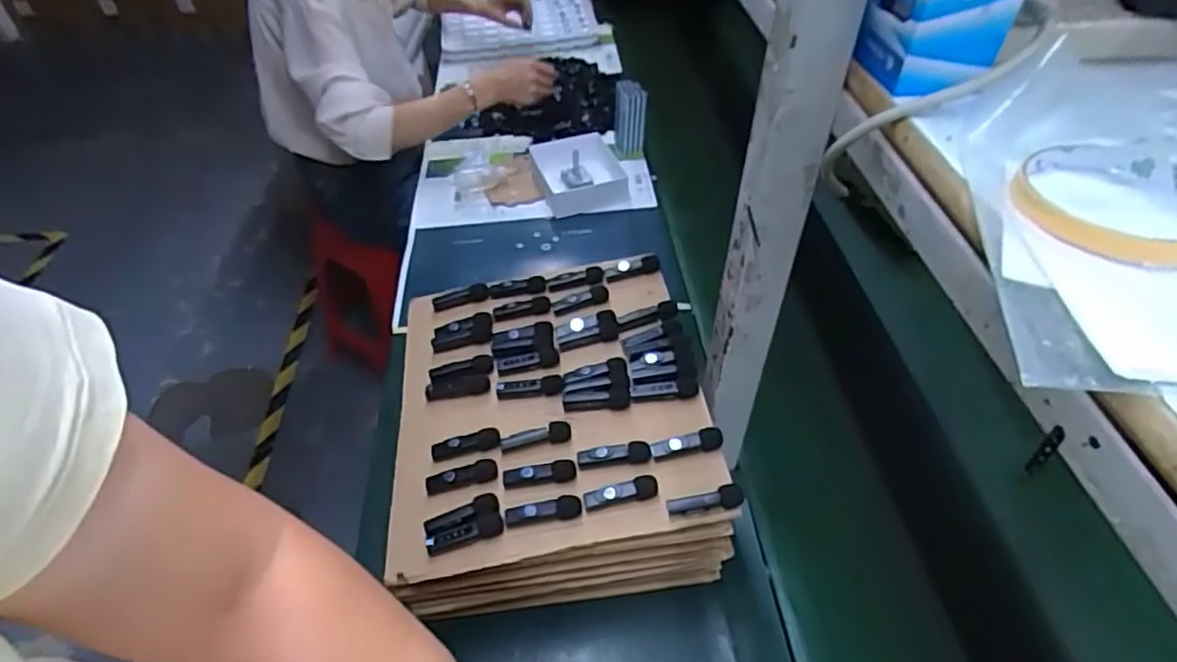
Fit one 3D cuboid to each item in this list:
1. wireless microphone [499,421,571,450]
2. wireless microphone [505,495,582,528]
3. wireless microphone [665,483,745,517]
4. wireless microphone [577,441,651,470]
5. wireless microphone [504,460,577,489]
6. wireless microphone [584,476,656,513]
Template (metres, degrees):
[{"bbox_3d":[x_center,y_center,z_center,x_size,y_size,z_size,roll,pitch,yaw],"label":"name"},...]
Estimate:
[{"bbox_3d":[-0.049,0.099,0.616,0.066,0.012,0.019,-7,46,-8],"label":"wireless microphone"},{"bbox_3d":[-0.038,0.153,0.558,0.064,0.016,0.017,-4,46,-5],"label":"wireless microphone"},{"bbox_3d":[0.098,0.143,0.551,0.064,0.018,0.015,-6,46,-6],"label":"wireless microphone"},{"bbox_3d":[0.023,0.112,0.590,0.063,0.015,0.016,-2,45,-2],"label":"wireless microphone"},{"bbox_3d":[-0.044,0.128,0.589,0.063,0.018,0.014,-6,46,-6],"label":"wireless microphone"},{"bbox_3d":[0.027,0.139,0.565,0.061,0.018,0.019,-9,46,-10],"label":"wireless microphone"}]

